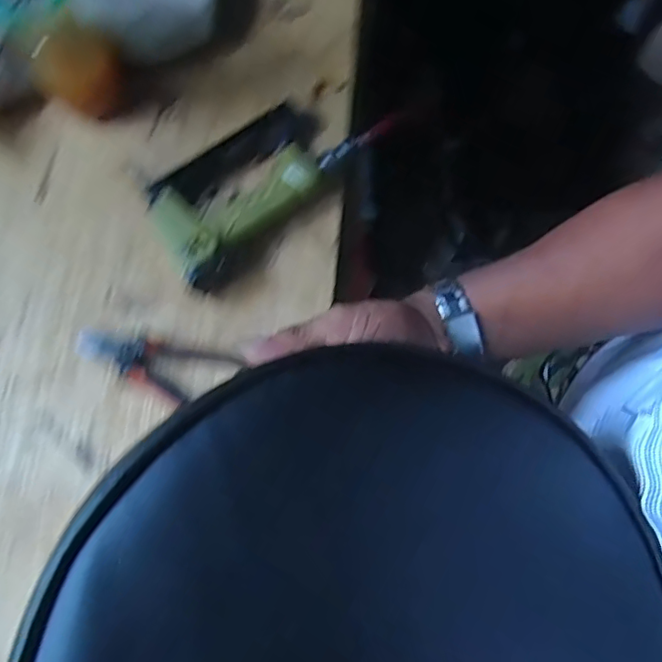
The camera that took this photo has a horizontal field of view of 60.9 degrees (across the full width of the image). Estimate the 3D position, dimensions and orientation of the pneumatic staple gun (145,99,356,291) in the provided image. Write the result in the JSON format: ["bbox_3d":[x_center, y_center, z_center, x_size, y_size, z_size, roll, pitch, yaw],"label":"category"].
[{"bbox_3d":[-0.089,-0.150,0.572,0.126,0.046,0.218,43,78,12],"label":"pneumatic staple gun"}]

